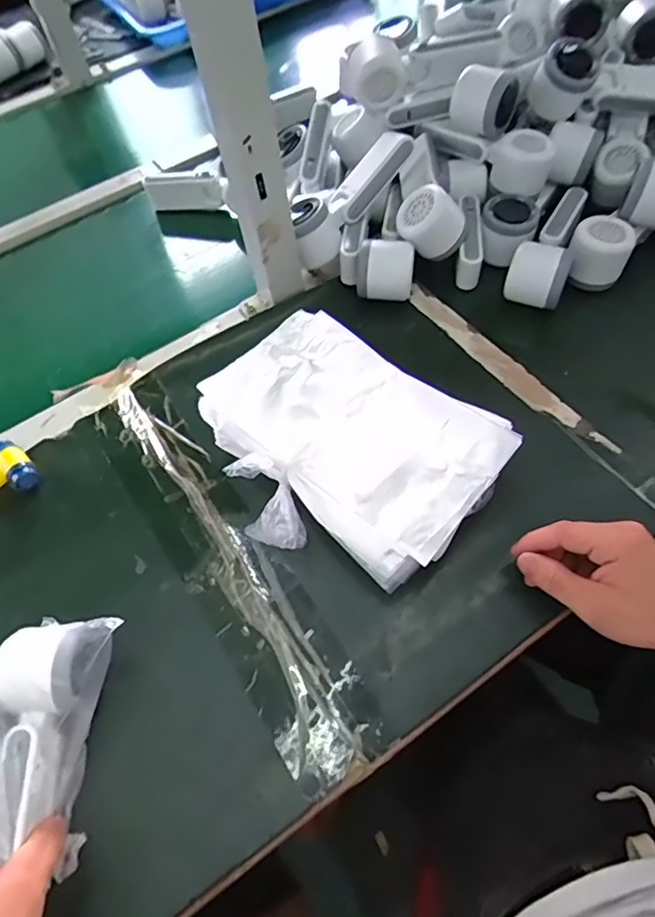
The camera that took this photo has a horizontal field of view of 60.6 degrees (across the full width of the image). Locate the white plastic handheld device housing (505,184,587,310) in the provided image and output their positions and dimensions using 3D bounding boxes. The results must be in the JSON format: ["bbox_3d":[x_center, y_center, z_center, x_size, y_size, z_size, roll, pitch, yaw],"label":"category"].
[{"bbox_3d":[0.234,-0.226,0.587,0.055,0.050,0.163,19,64,17],"label":"white plastic handheld device housing"}]

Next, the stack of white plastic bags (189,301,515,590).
[{"bbox_3d":[0.011,-0.012,0.474,0.240,0.056,0.192,34,67,19],"label":"stack of white plastic bags"}]

